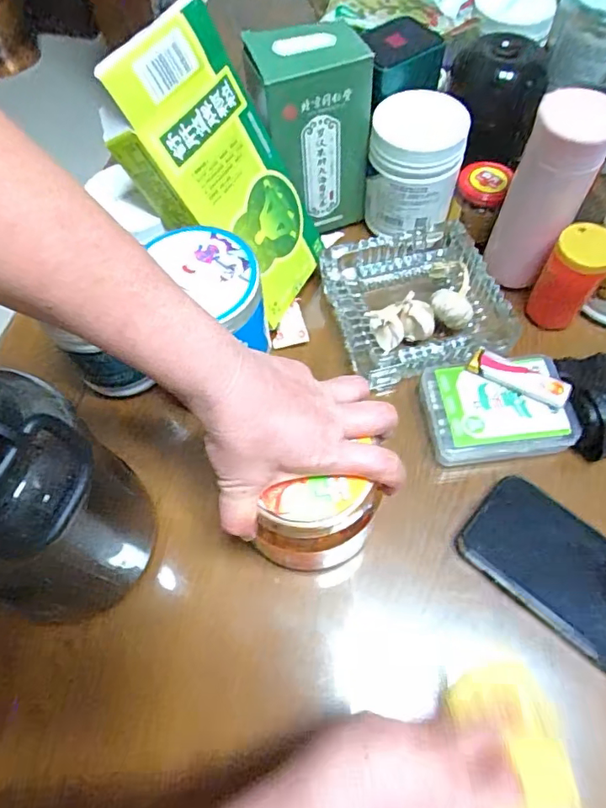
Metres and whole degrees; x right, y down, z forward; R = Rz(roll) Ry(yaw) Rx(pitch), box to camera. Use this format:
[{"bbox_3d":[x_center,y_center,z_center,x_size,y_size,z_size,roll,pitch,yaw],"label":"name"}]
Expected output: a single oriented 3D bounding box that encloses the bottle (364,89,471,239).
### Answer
[{"bbox_3d":[0.108,-0.231,0.513,0.088,0.105,0.084,10,64,7],"label":"bottle"}]

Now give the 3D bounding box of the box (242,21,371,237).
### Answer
[{"bbox_3d":[0.008,-0.253,0.502,0.101,0.172,0.066,-13,61,-3],"label":"box"}]

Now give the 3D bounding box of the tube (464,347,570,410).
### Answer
[{"bbox_3d":[0.178,-0.022,0.432,0.079,0.014,0.023,27,67,15],"label":"tube"}]

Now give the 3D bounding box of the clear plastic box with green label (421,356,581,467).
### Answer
[{"bbox_3d":[0.163,0.003,0.445,0.112,0.045,0.088,-6,60,1],"label":"clear plastic box with green label"}]

